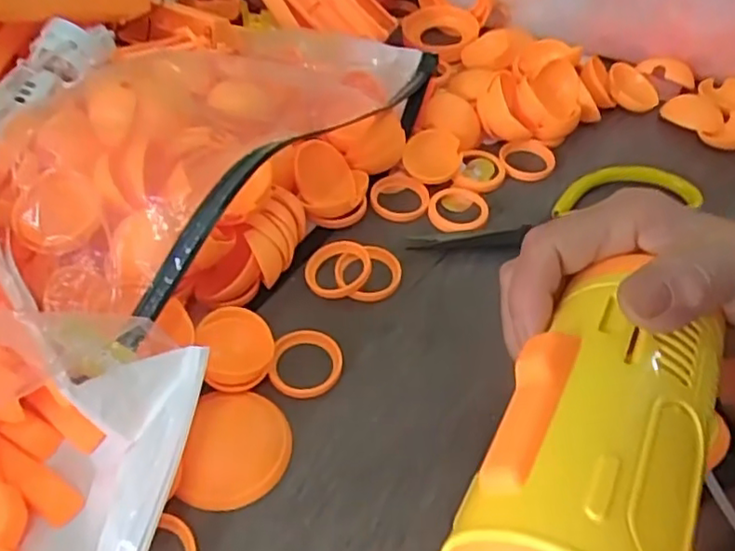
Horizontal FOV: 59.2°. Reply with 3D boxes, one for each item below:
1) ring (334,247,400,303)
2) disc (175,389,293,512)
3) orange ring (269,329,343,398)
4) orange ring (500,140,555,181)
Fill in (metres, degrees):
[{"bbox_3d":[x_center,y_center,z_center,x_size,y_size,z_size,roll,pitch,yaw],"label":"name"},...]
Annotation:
[{"bbox_3d":[0.001,-0.001,0.343,0.035,0.006,0.032,3,48,-3],"label":"ring"},{"bbox_3d":[-0.055,0.073,0.274,0.042,0.009,0.049,6,48,0],"label":"disc"},{"bbox_3d":[-0.028,0.041,0.305,0.032,0.007,0.035,3,48,-3],"label":"orange ring"},{"bbox_3d":[0.103,-0.074,0.414,0.035,0.007,0.035,3,48,-3],"label":"orange ring"}]

